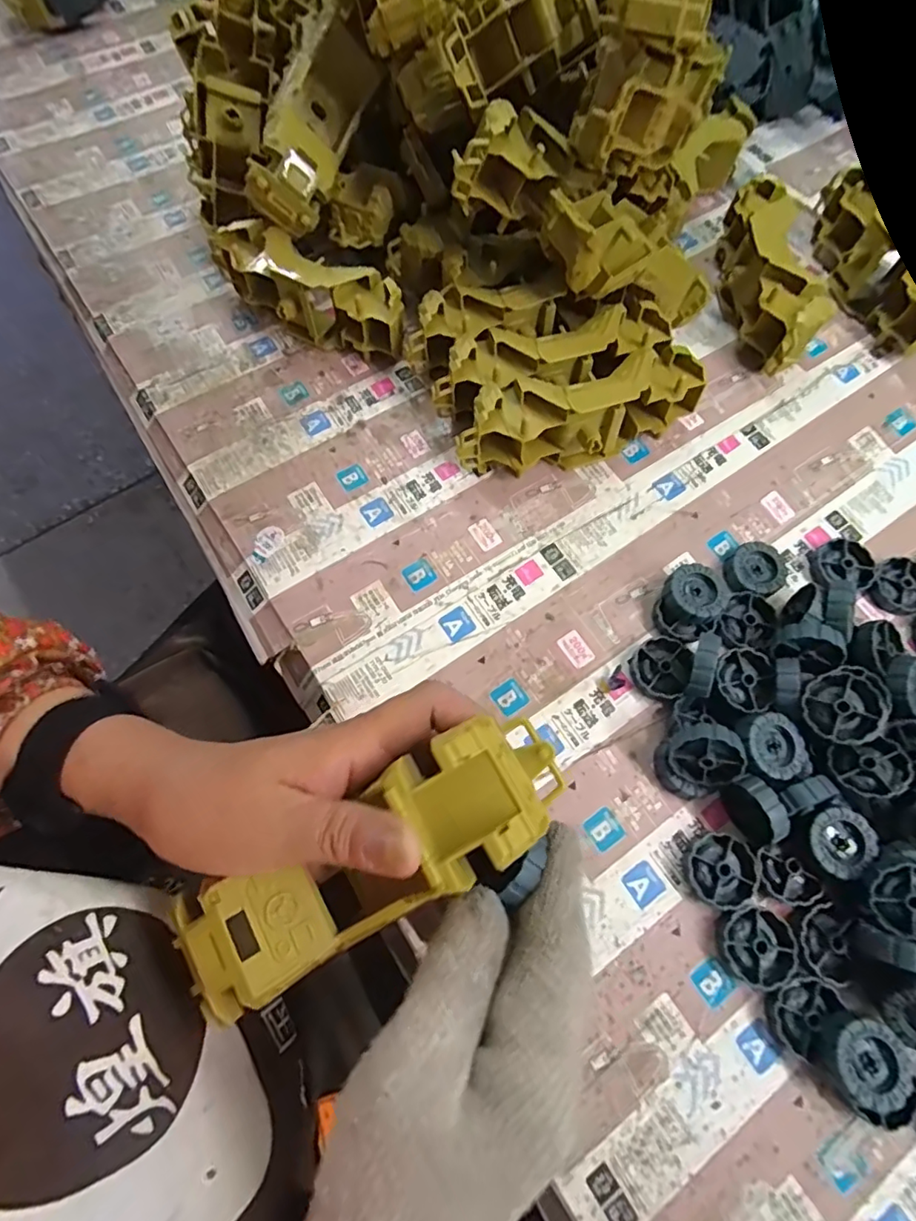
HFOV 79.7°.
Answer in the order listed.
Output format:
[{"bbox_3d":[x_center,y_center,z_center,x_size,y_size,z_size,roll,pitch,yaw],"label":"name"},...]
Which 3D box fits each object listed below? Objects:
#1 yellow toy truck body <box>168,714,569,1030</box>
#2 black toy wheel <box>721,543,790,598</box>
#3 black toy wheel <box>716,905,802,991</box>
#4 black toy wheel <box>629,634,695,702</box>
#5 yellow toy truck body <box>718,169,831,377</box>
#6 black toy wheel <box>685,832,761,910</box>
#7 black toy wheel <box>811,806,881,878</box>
[{"bbox_3d":[-0.035,0.101,0.218,0.164,0.033,0.049,-34,73,3],"label":"yellow toy truck body"},{"bbox_3d":[0.204,-0.027,0.376,0.041,0.013,0.036,-16,71,-6],"label":"black toy wheel"},{"bbox_3d":[0.167,0.187,0.305,0.039,0.010,0.038,0,70,0],"label":"black toy wheel"},{"bbox_3d":[0.132,0.036,0.355,0.036,0.011,0.041,33,73,11],"label":"black toy wheel"},{"bbox_3d":[0.244,-0.266,0.439,0.049,0.054,0.178,2,70,0],"label":"yellow toy truck body"},{"bbox_3d":[0.153,0.151,0.318,0.040,0.011,0.038,0,70,0],"label":"black toy wheel"},{"bbox_3d":[0.214,0.129,0.308,0.036,0.010,0.032,-33,74,-11],"label":"black toy wheel"}]

